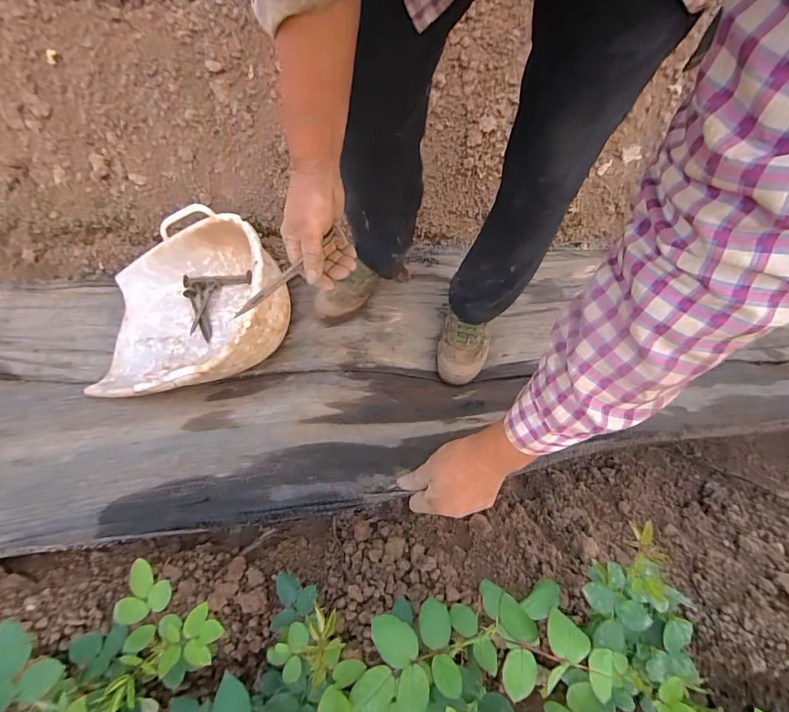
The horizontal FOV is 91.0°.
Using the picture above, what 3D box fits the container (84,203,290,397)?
[{"bbox_3d":[-0.432,-0.117,0.802,0.382,0.180,0.413,0,68,0],"label":"container"}]

